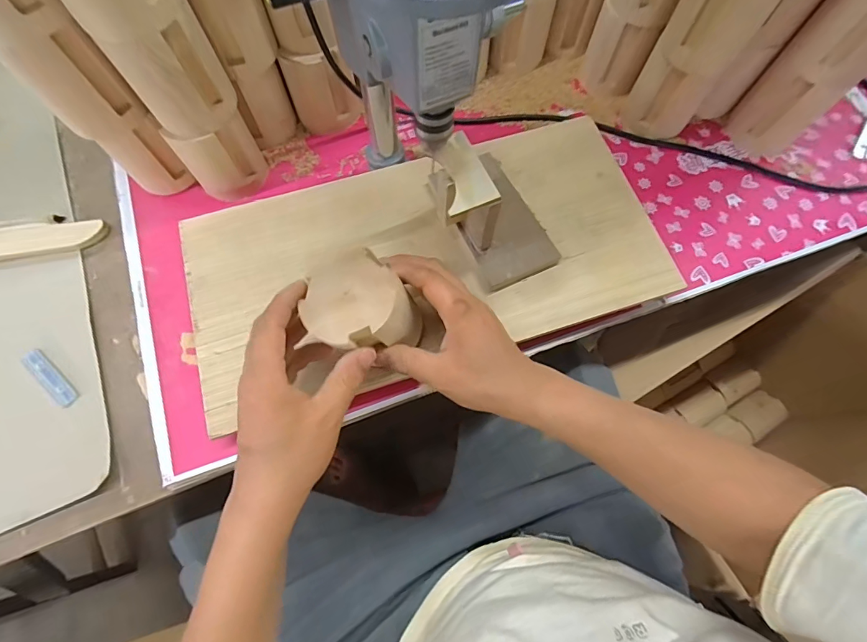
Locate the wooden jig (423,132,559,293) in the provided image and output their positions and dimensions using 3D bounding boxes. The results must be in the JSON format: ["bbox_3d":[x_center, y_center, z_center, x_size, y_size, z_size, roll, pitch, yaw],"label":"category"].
[{"bbox_3d":[0.057,-0.118,0.418,0.107,0.101,0.146,-23,74,-8],"label":"wooden jig"}]

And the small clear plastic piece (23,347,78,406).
[{"bbox_3d":[-0.399,0.058,0.441,0.077,0.004,0.020,40,75,11],"label":"small clear plastic piece"}]

